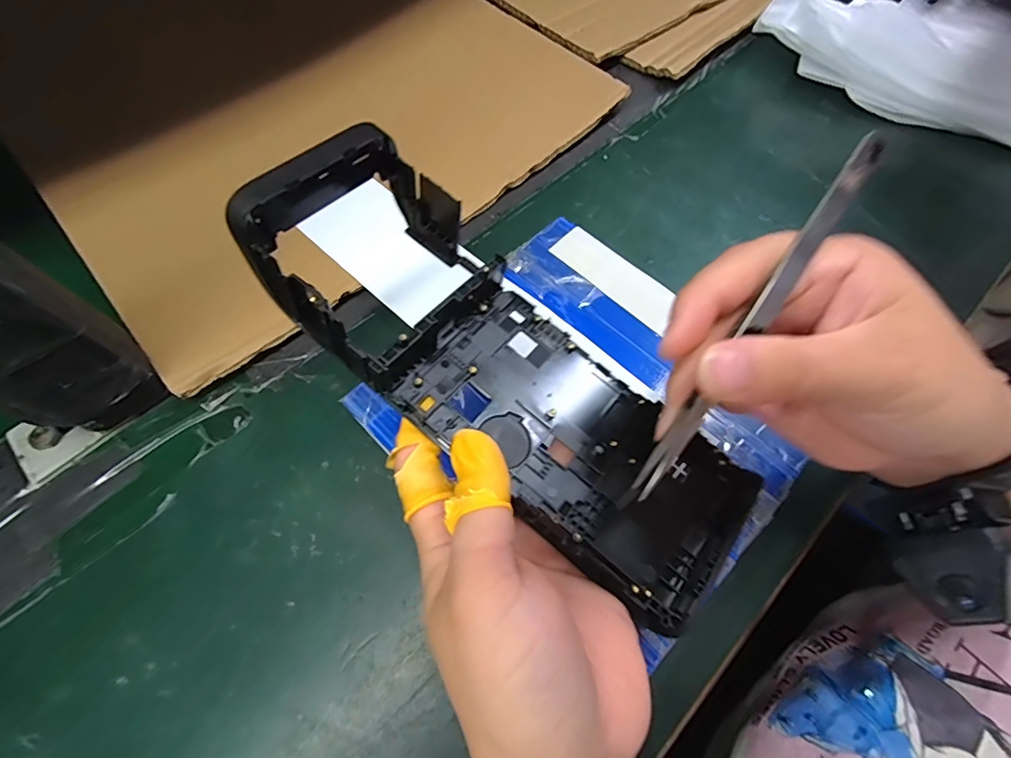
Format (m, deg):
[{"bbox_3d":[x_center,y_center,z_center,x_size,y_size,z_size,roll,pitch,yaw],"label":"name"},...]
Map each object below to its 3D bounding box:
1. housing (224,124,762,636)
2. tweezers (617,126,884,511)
[{"bbox_3d":[0.000,-0.004,0.186,0.216,0.049,0.083,44,74,2],"label":"housing"},{"bbox_3d":[0.078,-0.016,0.150,0.007,0.010,0.137,34,94,12],"label":"tweezers"}]

